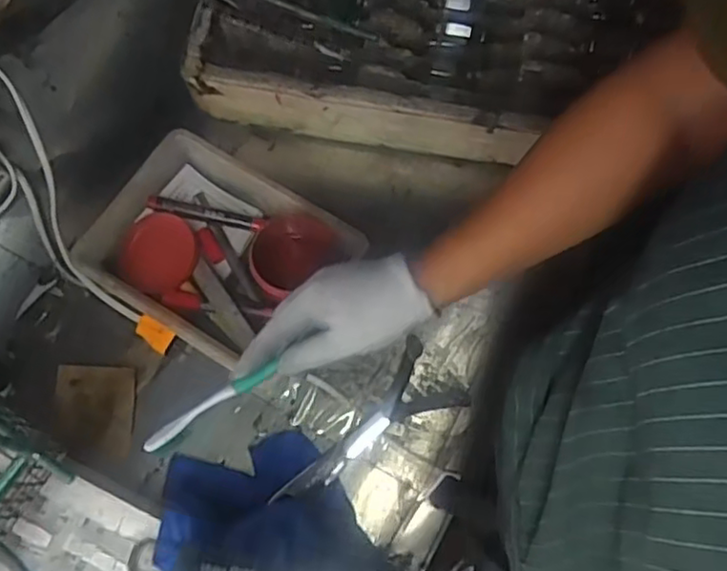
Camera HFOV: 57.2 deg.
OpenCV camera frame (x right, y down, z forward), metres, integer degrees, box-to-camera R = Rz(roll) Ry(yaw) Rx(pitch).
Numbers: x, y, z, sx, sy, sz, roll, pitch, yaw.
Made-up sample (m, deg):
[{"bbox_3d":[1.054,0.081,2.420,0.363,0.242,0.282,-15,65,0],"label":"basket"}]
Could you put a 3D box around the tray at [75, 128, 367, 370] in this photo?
[{"bbox_3d":[-0.145,-0.029,0.678,0.240,0.081,0.182,31,74,8],"label":"tray"}]

